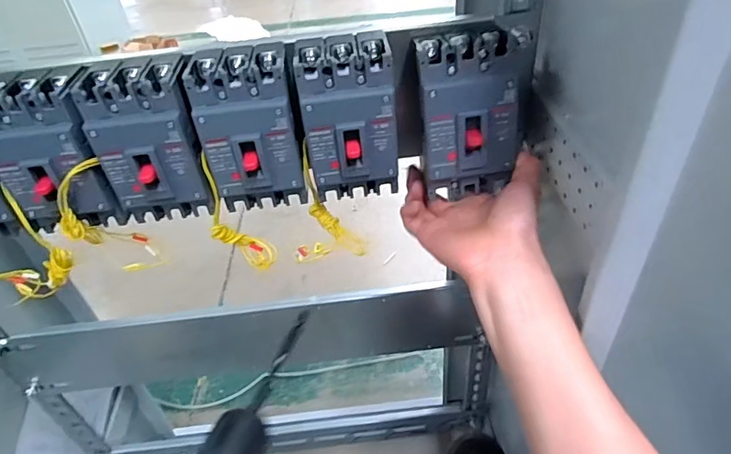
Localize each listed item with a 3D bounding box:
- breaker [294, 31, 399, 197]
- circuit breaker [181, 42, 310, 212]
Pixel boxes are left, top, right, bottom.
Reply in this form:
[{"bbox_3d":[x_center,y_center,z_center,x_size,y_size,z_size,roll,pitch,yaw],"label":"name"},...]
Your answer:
[{"bbox_3d":[-0.012,-0.089,0.420,0.077,0.124,0.066,-5,40,2],"label":"breaker"},{"bbox_3d":[-0.098,-0.080,0.423,0.078,0.126,0.065,-10,40,-4],"label":"circuit breaker"}]

